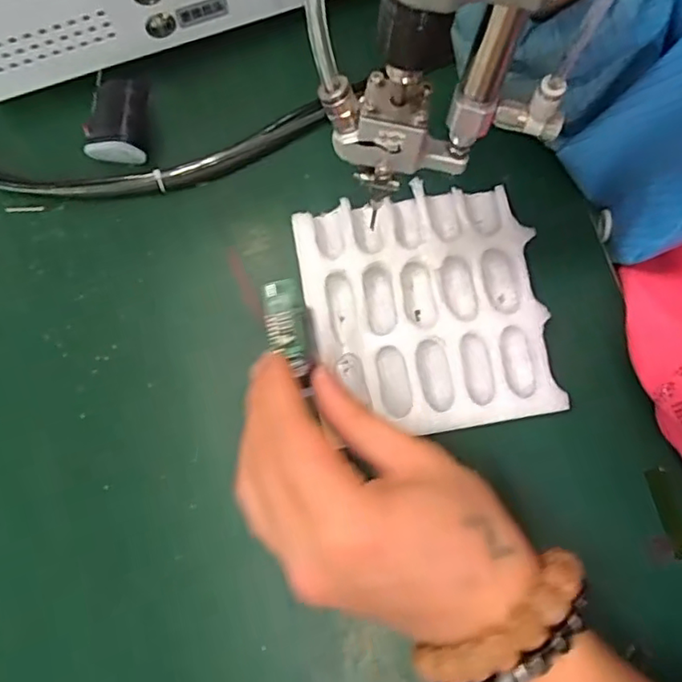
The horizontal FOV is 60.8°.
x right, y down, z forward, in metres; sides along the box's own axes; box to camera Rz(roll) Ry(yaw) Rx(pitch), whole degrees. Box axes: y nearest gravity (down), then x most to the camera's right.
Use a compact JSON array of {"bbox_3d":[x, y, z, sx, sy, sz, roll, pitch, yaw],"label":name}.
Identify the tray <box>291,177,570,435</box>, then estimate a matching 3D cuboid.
[{"bbox_3d":[0.046,-0.017,0.324,0.122,0.019,0.132,-10,78,-2],"label":"tray"}]

